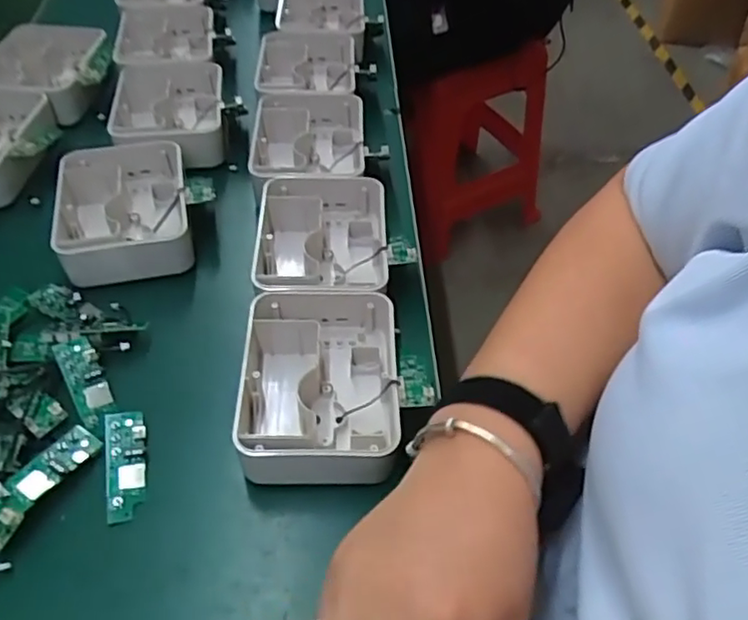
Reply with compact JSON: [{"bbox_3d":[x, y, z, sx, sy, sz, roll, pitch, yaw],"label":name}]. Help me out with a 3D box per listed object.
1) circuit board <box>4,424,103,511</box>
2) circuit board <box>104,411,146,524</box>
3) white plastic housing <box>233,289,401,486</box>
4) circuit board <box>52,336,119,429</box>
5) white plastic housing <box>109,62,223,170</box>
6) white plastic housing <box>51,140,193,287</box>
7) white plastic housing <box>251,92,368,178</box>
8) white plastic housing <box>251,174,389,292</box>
[{"bbox_3d":[-0.196,0.095,0.379,0.023,0.004,0.060,31,43,5],"label":"circuit board"},{"bbox_3d":[-0.157,0.096,0.391,0.024,0.007,0.070,-12,51,-10],"label":"circuit board"},{"bbox_3d":[-0.037,0.047,0.415,0.104,0.040,0.138,-1,50,-1],"label":"white plastic housing"},{"bbox_3d":[-0.196,0.047,0.421,0.025,0.007,0.065,-23,70,-20],"label":"circuit board"},{"bbox_3d":[-0.201,-0.199,0.610,0.104,0.039,0.140,-11,51,-9],"label":"white plastic housing"},{"bbox_3d":[-0.207,-0.085,0.517,0.098,0.038,0.131,-13,52,-11],"label":"white plastic housing"},{"bbox_3d":[-0.060,-0.149,0.590,0.103,0.058,0.132,-2,50,-2],"label":"white plastic housing"},{"bbox_3d":[-0.041,-0.043,0.508,0.103,0.071,0.128,-1,50,-2],"label":"white plastic housing"}]

